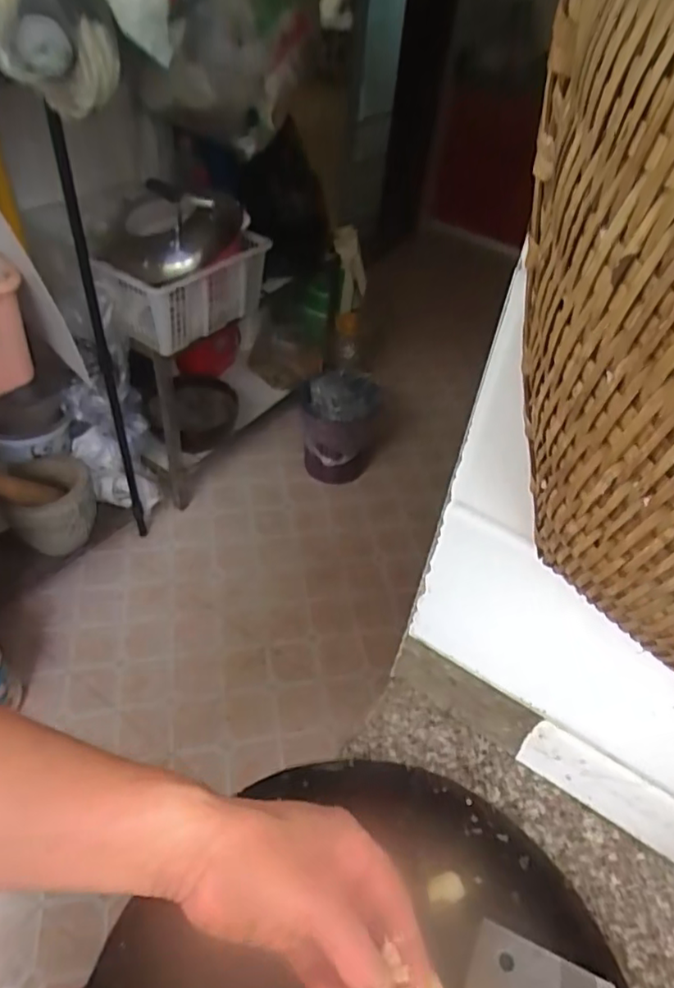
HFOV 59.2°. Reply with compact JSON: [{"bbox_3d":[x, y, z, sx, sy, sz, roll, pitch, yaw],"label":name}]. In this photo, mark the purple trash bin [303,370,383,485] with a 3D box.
[{"bbox_3d":[0.006,-0.182,1.700,0.199,0.279,0.233,3,45,-4],"label":"purple trash bin"}]

